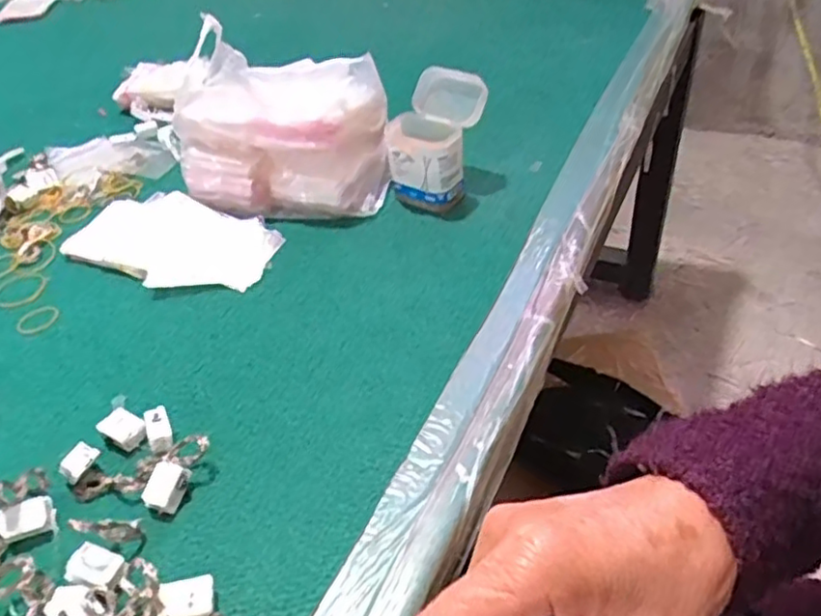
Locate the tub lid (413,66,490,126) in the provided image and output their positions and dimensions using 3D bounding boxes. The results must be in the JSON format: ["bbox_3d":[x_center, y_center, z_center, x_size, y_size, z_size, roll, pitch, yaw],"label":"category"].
[{"bbox_3d":[0.034,-0.192,0.604,0.074,0.047,0.009,22,6,28],"label":"tub lid"}]

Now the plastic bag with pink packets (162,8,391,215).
[{"bbox_3d":[-0.121,-0.168,0.616,0.192,0.134,0.110,7,44,15],"label":"plastic bag with pink packets"}]

